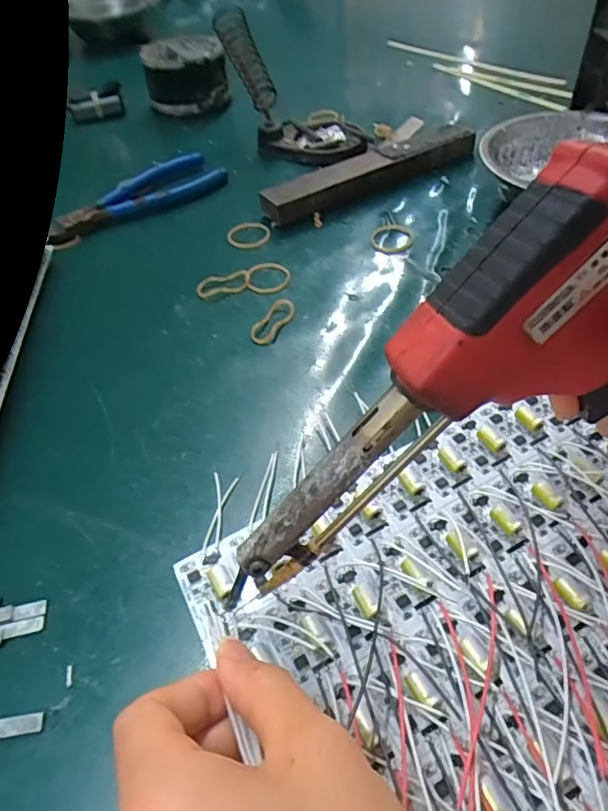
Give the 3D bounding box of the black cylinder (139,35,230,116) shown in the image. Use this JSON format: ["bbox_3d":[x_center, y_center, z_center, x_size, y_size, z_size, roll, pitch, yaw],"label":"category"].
[{"bbox_3d":[-0.129,-0.364,0.577,0.084,0.048,0.106,-13,49,-5],"label":"black cylinder"}]

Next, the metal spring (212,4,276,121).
[{"bbox_3d":[-0.050,-0.305,0.474,0.023,0.028,0.094,-26,90,-15],"label":"metal spring"}]

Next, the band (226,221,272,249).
[{"bbox_3d":[-0.041,-0.127,0.395,0.031,0.004,0.035,-12,49,-4],"label":"band"}]

